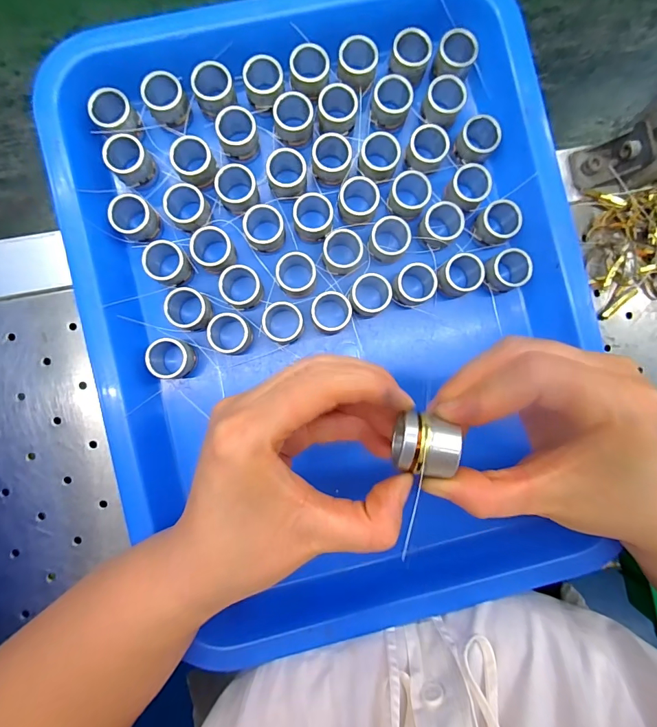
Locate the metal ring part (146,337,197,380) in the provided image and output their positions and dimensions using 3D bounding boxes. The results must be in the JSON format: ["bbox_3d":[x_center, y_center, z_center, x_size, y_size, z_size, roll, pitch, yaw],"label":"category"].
[{"bbox_3d":[-0.098,-0.002,0.244,0.024,0.027,0.024,0,87,-3],"label":"metal ring part"}]

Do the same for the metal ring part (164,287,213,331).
[{"bbox_3d":[-0.087,-0.033,0.245,0.027,0.024,0.024,15,86,-2],"label":"metal ring part"}]

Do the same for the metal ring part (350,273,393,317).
[{"bbox_3d":[0.026,-0.043,0.250,0.026,0.025,0.024,0,87,-3],"label":"metal ring part"}]

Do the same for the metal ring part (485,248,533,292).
[{"bbox_3d":[0.117,-0.060,0.255,0.027,0.021,0.023,-27,88,-4],"label":"metal ring part"}]

